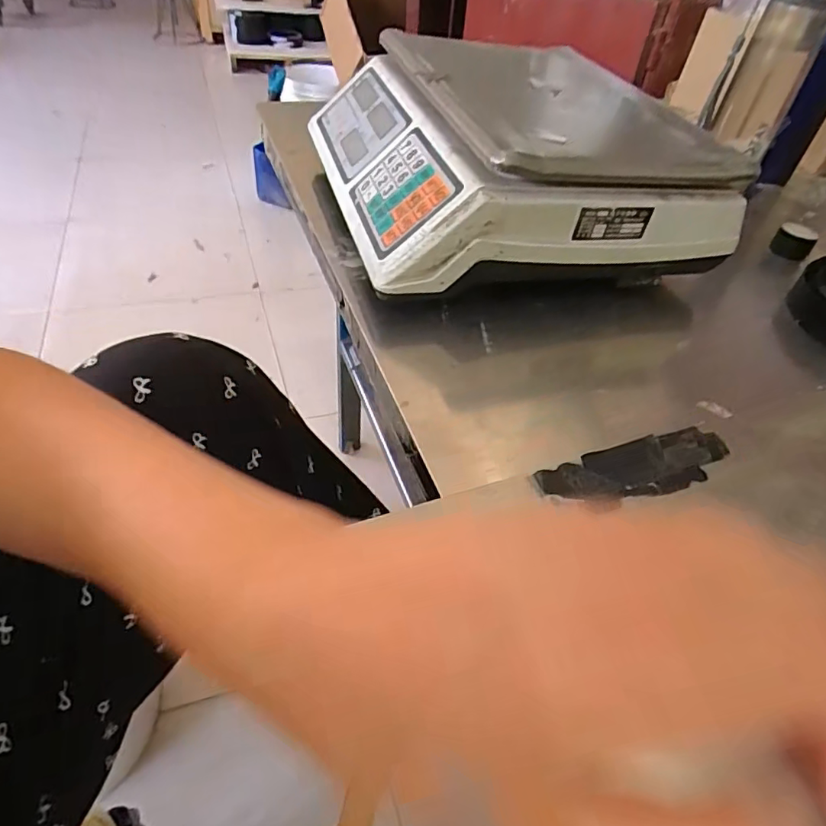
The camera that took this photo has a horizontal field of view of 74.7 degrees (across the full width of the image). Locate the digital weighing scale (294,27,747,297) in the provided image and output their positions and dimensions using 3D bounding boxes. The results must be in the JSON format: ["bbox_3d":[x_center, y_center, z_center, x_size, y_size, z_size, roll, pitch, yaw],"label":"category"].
[{"bbox_3d":[0.082,-0.247,0.510,0.310,0.094,0.311,-8,46,-15],"label":"digital weighing scale"}]

